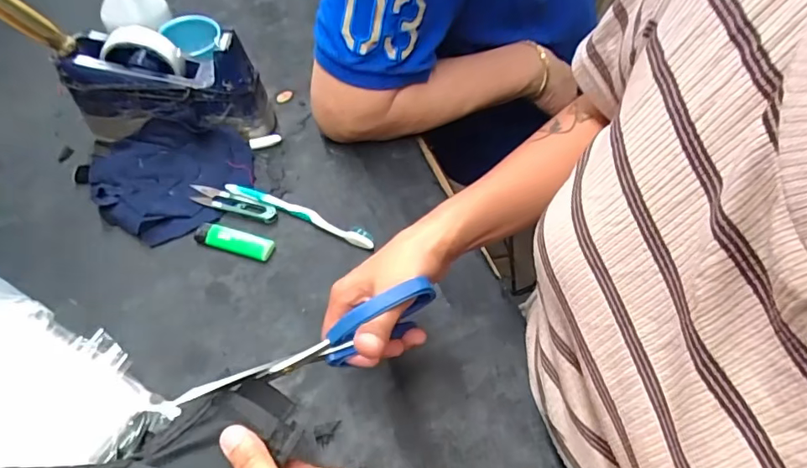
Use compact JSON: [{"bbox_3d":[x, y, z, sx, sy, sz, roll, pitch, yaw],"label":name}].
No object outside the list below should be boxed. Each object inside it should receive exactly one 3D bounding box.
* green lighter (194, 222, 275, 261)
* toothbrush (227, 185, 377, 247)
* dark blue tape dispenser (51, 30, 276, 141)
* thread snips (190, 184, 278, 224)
[{"bbox_3d":[-0.173,0.007,0.509,0.083,0.011,0.023,14,55,10],"label":"green lighter"},{"bbox_3d":[-0.109,-0.023,0.529,0.175,0.010,0.017,21,56,15],"label":"toothbrush"},{"bbox_3d":[-0.260,-0.160,0.568,0.199,0.113,0.068,-3,53,-2],"label":"dark blue tape dispenser"},{"bbox_3d":[-0.183,-0.033,0.541,0.101,0.006,0.022,14,55,10],"label":"thread snips"}]

